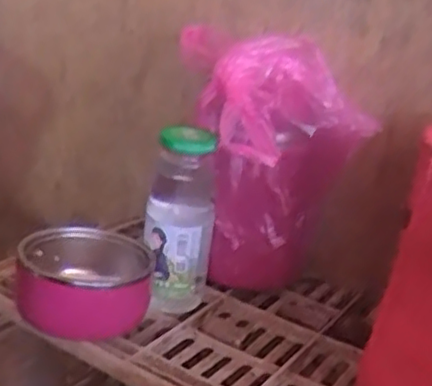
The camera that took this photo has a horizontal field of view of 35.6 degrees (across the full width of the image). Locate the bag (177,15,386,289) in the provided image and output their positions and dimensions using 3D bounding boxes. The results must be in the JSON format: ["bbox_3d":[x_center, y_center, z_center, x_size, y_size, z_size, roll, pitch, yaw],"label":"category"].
[{"bbox_3d":[0.052,-0.022,0.645,0.142,0.231,0.126,-11,27,-35],"label":"bag"}]

